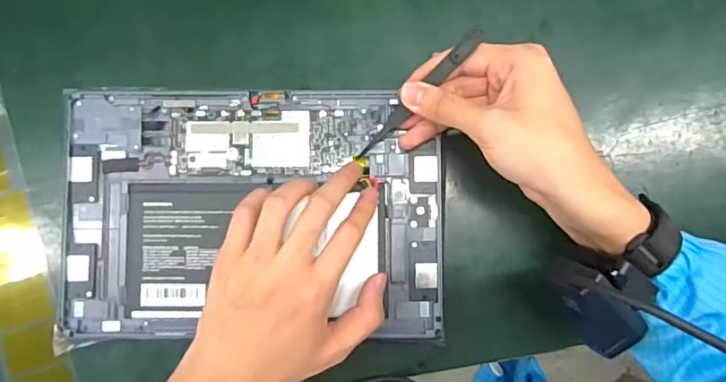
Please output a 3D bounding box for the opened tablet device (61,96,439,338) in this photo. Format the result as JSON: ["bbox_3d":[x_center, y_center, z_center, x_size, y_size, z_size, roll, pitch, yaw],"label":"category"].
[{"bbox_3d":[-0.074,0.015,0.362,0.255,0.008,0.166,0,85,1],"label":"opened tablet device"}]

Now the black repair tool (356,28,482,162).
[{"bbox_3d":[0.035,-0.062,0.346,0.011,0.008,0.113,48,113,4],"label":"black repair tool"}]

